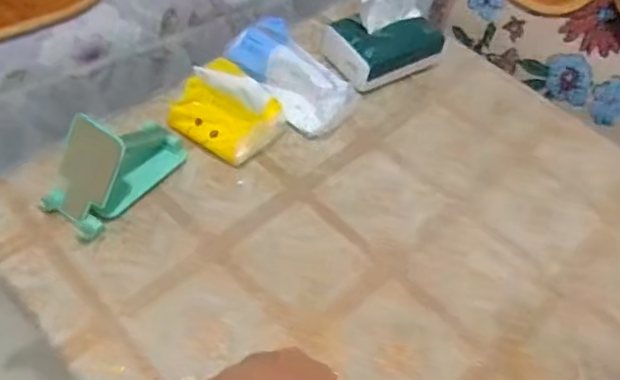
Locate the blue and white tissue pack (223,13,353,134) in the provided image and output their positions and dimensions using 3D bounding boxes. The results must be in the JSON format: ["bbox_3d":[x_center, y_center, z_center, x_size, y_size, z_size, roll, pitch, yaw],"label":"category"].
[{"bbox_3d":[-0.024,-0.124,0.657,0.138,0.069,0.060,37,58,21],"label":"blue and white tissue pack"}]

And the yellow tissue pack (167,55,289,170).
[{"bbox_3d":[-0.085,-0.090,0.622,0.097,0.075,0.090,32,56,18],"label":"yellow tissue pack"}]

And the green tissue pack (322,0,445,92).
[{"bbox_3d":[0.087,-0.186,0.691,0.117,0.107,0.080,-20,57,-20],"label":"green tissue pack"}]

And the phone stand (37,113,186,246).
[{"bbox_3d":[-0.187,-0.031,0.562,0.064,0.076,0.132,32,56,18],"label":"phone stand"}]

